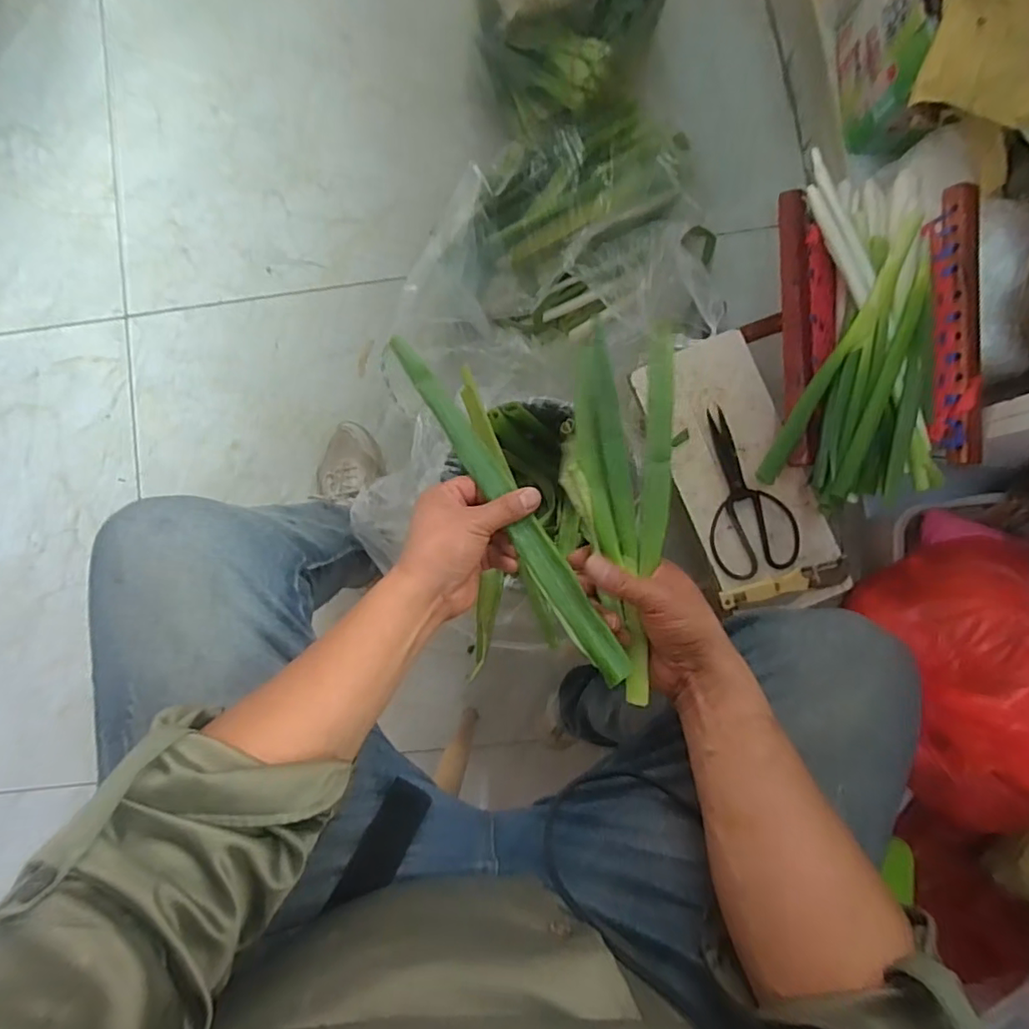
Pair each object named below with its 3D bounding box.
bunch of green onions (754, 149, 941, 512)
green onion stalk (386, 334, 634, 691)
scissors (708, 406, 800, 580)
[{"bbox_3d":[0.391,-0.199,0.633,0.171,0.069,0.370,11,88,3],"label":"bunch of green onions"},{"bbox_3d":[-0.009,-0.014,0.474,0.029,0.013,0.334,-33,74,0],"label":"green onion stalk"},{"bbox_3d":[0.276,-0.028,0.705,0.103,0.007,0.204,-17,87,2],"label":"scissors"}]

